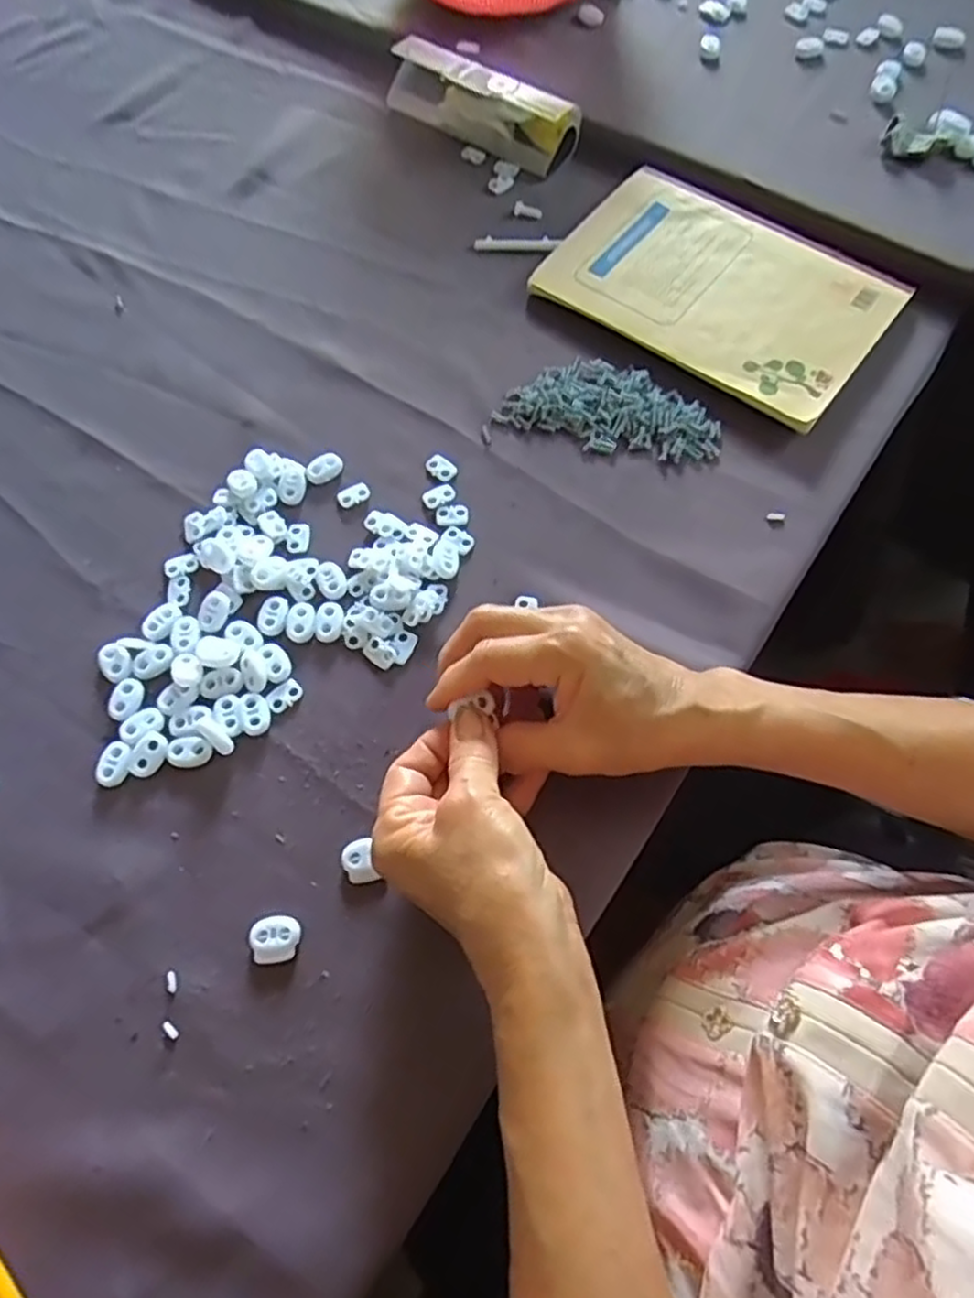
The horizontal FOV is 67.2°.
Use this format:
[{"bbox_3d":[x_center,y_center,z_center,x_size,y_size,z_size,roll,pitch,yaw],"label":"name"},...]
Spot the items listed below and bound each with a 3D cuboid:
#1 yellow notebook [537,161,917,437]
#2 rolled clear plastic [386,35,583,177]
[{"bbox_3d":[0.152,-0.236,0.474,0.200,0.015,0.145,35,72,16],"label":"yellow notebook"},{"bbox_3d":[-0.005,-0.407,0.545,0.149,0.037,0.036,34,72,16],"label":"rolled clear plastic"}]

